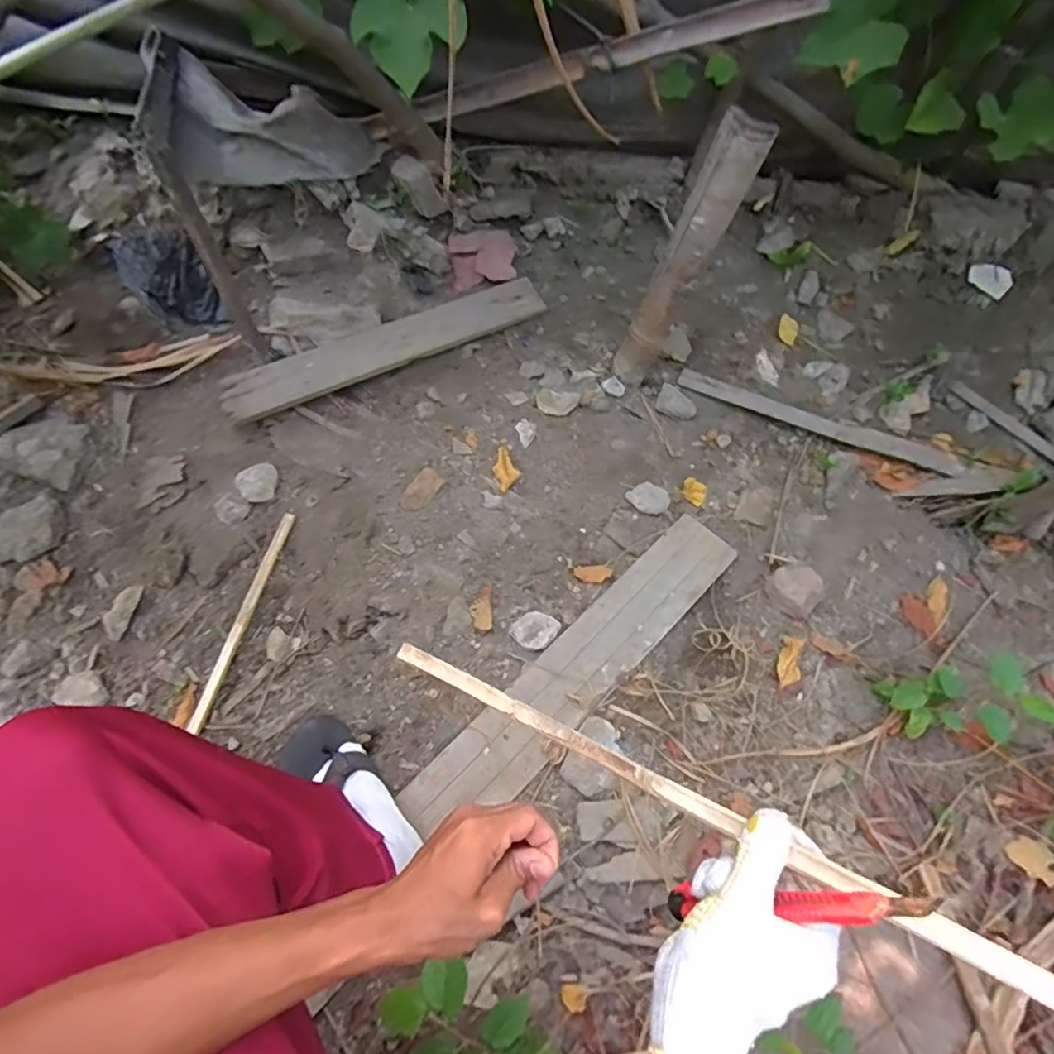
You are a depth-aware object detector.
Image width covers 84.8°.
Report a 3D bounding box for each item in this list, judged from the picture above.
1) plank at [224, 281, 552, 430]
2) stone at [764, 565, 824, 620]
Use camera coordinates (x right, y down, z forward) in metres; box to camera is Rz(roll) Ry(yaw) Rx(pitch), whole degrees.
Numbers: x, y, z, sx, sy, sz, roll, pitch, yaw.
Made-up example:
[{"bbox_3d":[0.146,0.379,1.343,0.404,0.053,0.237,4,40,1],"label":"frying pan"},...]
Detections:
[{"bbox_3d":[-0.237,-0.323,1.017,0.574,0.018,0.088,-25,77,-16],"label":"plank"},{"bbox_3d":[0.416,0.092,0.888,0.080,0.043,0.076,-34,62,-26],"label":"stone"}]

